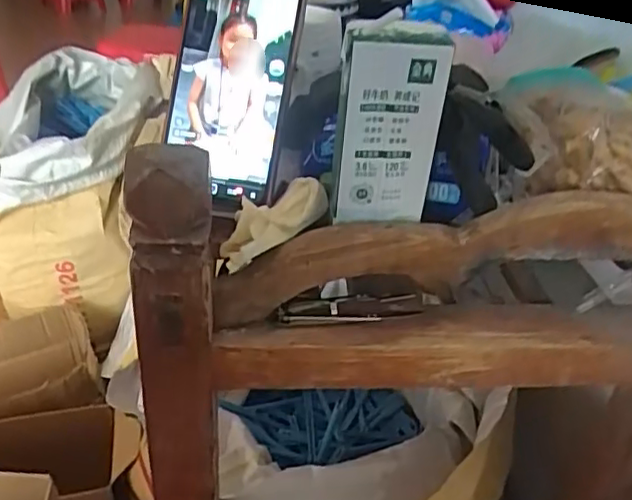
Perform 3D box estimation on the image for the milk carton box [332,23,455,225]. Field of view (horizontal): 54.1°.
[{"bbox_3d":[0.042,-0.073,0.367,0.057,0.112,0.043,6,32,3],"label":"milk carton box"}]

